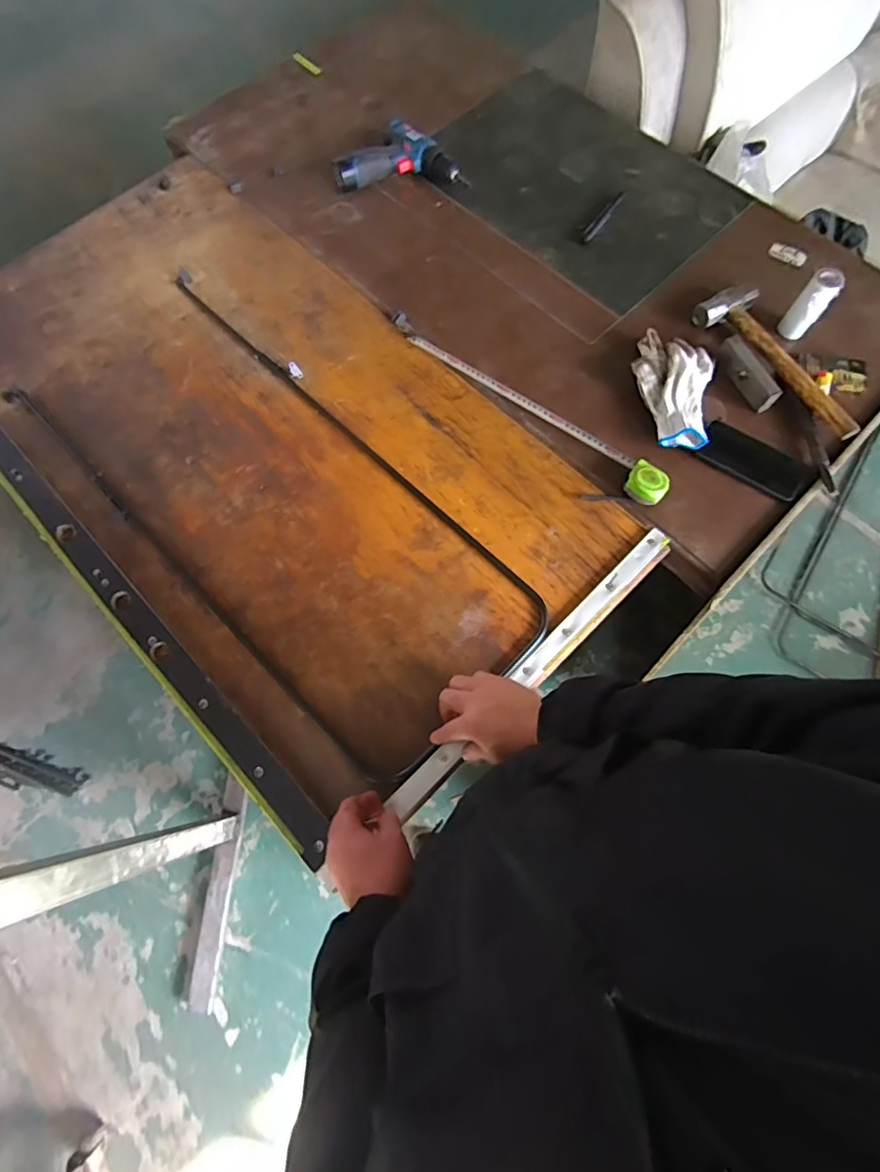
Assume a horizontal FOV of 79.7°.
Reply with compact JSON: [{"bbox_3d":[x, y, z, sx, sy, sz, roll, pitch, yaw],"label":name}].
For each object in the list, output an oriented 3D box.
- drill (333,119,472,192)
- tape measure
[{"bbox_3d":[-0.074,-0.815,0.996,0.237,0.052,0.132,-3,71,0],"label":"drill"},{"bbox_3d":[0.137,-0.290,0.828,0.511,0.037,0.064,41,76,14],"label":"tape measure"}]

